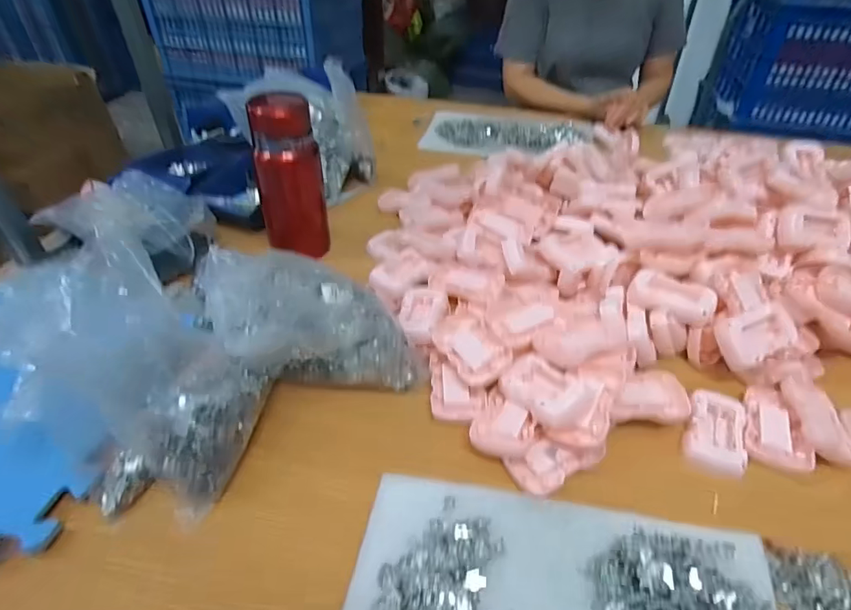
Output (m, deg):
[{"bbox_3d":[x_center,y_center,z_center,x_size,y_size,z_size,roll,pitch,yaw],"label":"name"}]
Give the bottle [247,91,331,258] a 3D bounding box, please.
[{"bbox_3d":[-0.174,-0.160,0.650,0.062,0.202,0.069,18,43,18],"label":"bottle"}]

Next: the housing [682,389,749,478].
[{"bbox_3d":[0.277,0.120,0.476,0.052,0.014,0.086,17,43,16],"label":"housing"}]

